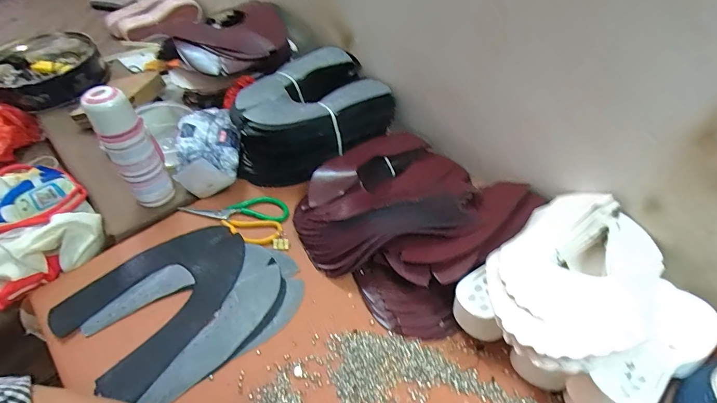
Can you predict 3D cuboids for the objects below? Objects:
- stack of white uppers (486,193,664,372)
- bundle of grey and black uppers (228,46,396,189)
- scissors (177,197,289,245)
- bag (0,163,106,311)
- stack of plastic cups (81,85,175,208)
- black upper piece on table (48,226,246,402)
[{"bbox_3d":[0.273,0.092,0.480,0.275,0.089,0.178,-35,56,-28],"label":"stack of white uppers"},{"bbox_3d":[-0.100,-0.161,0.766,0.312,0.139,0.215,-34,55,-27],"label":"bundle of grey and black uppers"},{"bbox_3d":[-0.221,0.026,0.678,0.189,0.012,0.100,6,48,6],"label":"scissors"},{"bbox_3d":[-0.578,0.018,0.633,0.269,0.099,0.204,28,53,24],"label":"bag"},{"bbox_3d":[-0.369,-0.079,0.632,0.071,0.226,0.083,-28,53,-23],"label":"stack of plastic cups"},{"bbox_3d":[-0.295,0.136,0.581,0.201,0.011,0.263,31,58,24],"label":"black upper piece on table"}]

